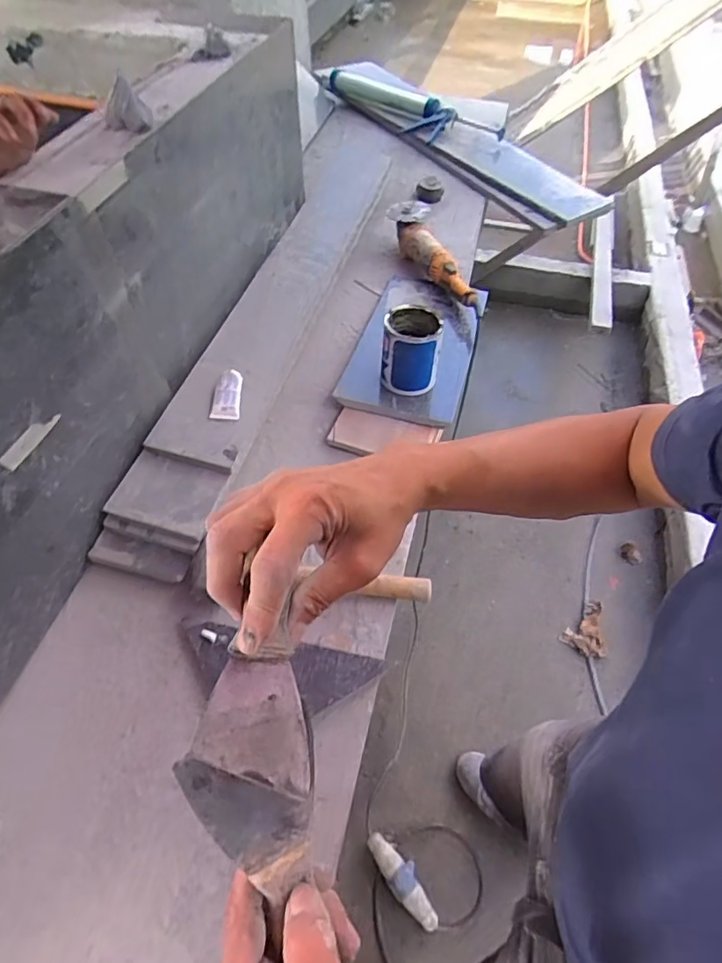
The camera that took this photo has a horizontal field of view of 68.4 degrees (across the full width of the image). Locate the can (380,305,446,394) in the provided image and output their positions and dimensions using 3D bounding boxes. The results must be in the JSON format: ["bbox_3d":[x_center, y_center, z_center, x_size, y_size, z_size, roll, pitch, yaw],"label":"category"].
[{"bbox_3d":[0.086,-0.231,0.936,0.095,0.129,0.095,1,53,-1],"label":"can"}]

